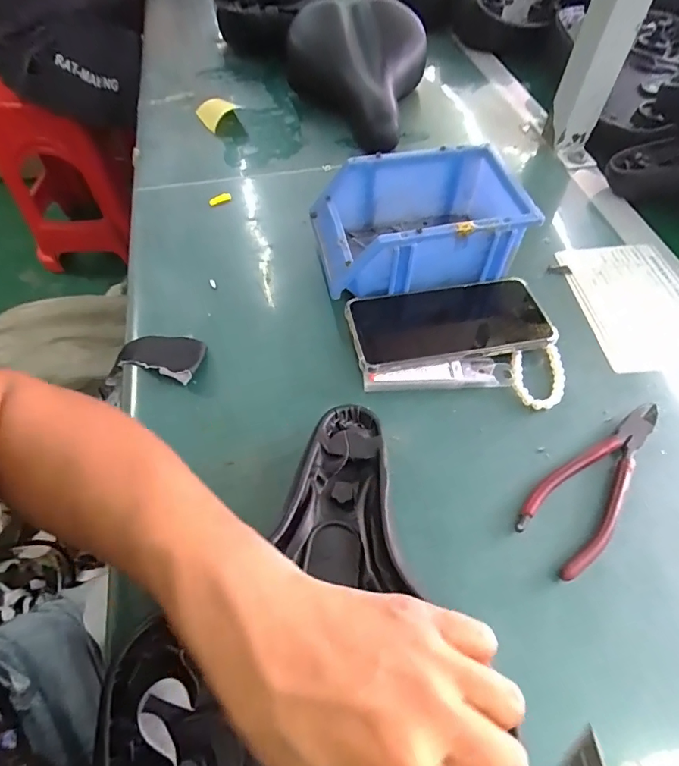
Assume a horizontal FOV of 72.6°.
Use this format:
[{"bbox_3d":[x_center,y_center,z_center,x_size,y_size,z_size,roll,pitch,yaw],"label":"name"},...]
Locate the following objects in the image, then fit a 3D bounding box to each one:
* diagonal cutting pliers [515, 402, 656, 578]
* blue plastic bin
[{"bbox_3d":[0.189,0.068,0.329,0.154,0.010,0.052,-34,64,-20],"label":"diagonal cutting pliers"},{"bbox_3d":[0.074,-0.145,0.432,0.185,0.083,0.119,-9,58,-6],"label":"blue plastic bin"}]

